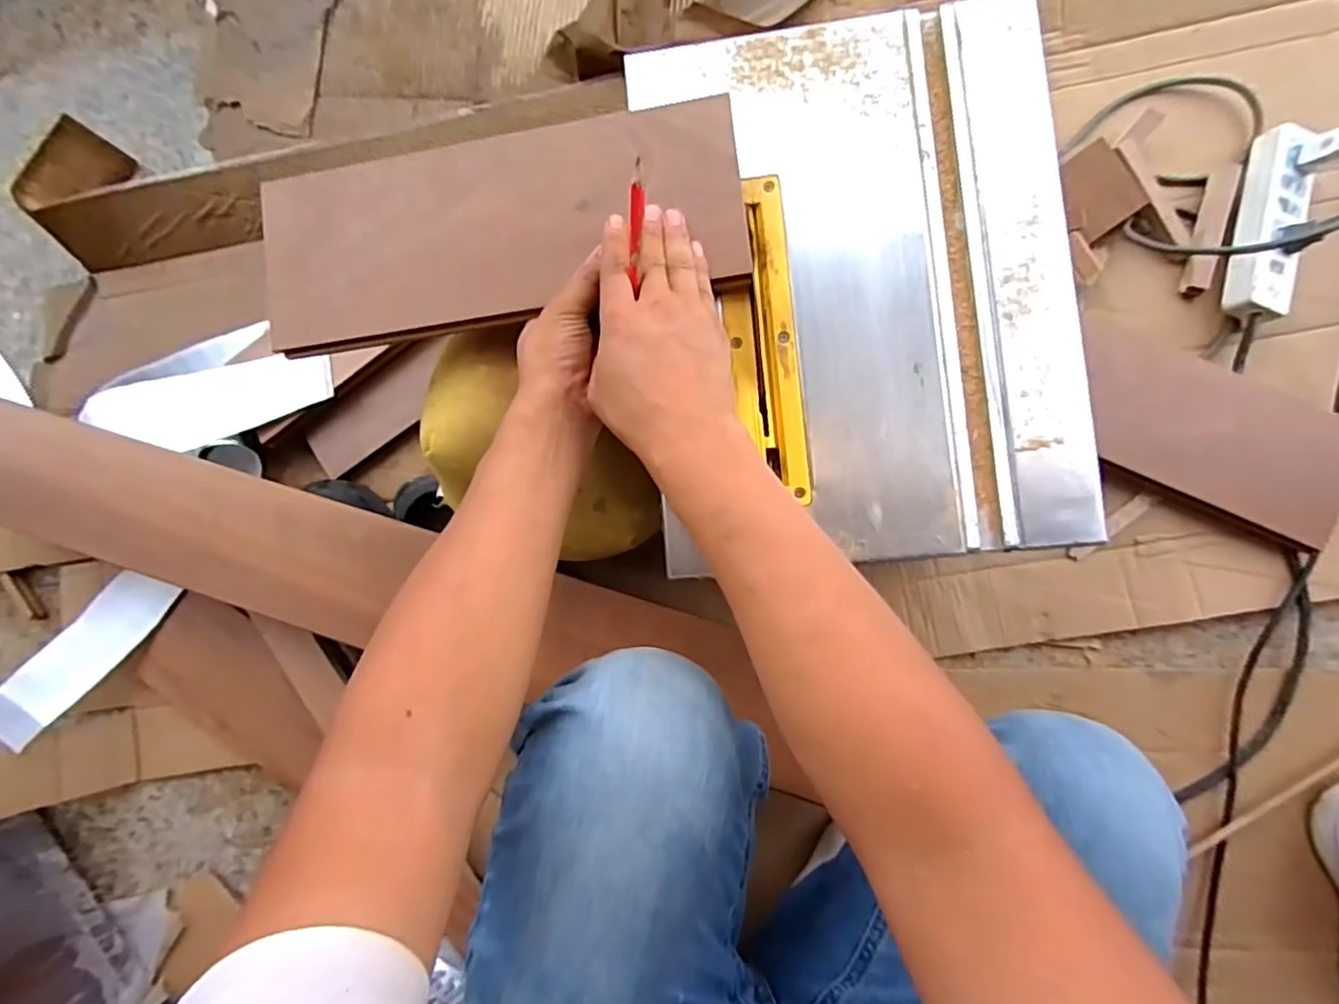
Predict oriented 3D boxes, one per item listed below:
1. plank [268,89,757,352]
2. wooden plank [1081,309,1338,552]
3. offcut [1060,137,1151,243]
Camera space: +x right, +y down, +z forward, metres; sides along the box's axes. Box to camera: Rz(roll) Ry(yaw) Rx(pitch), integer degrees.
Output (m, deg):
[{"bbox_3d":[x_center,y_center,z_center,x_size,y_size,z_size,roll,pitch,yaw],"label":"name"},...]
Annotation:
[{"bbox_3d":[-0.123,-0.196,0.448,0.350,0.013,0.137,-12,86,5],"label":"plank"},{"bbox_3d":[0.561,-0.078,0.657,0.293,0.020,0.144,28,91,6],"label":"wooden plank"},{"bbox_3d":[0.447,-0.325,0.652,0.078,0.006,0.085,-33,97,2],"label":"offcut"}]

